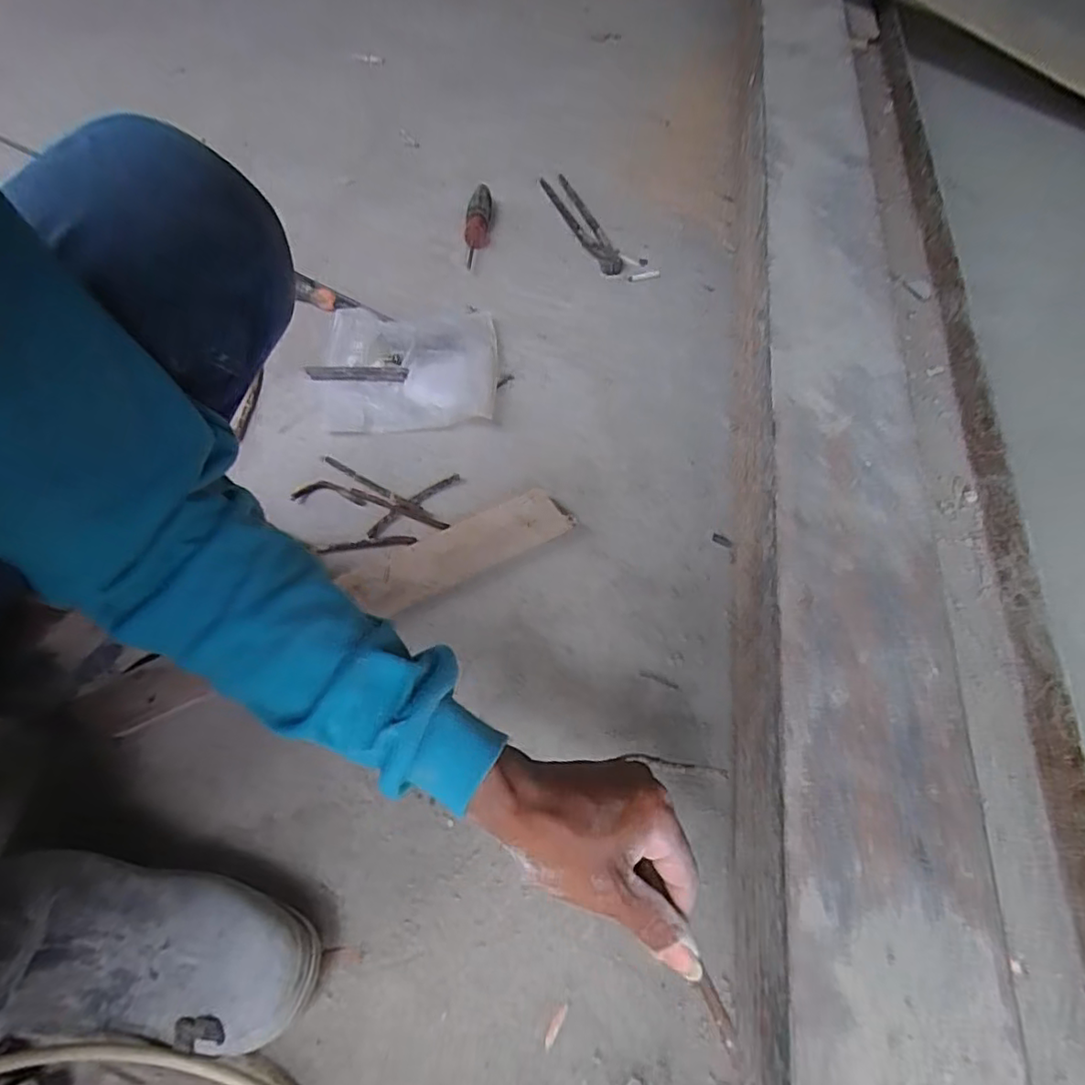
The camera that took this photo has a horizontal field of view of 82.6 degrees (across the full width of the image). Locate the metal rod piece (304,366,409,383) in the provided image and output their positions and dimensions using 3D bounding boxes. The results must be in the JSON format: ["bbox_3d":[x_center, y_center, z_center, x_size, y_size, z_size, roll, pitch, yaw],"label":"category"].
[{"bbox_3d":[-0.218,-0.198,0.726,0.120,0.009,0.021,3,61,2],"label":"metal rod piece"}]

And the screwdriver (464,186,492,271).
[{"bbox_3d":[-0.086,-0.431,0.841,0.035,0.039,0.141,0,61,0],"label":"screwdriver"}]

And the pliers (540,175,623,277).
[{"bbox_3d":[0.054,-0.461,0.876,0.058,0.024,0.245,-19,63,-10],"label":"pliers"}]

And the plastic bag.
[{"bbox_3d":[-0.155,-0.205,0.719,0.196,0.041,0.161,-6,61,-3],"label":"plastic bag"}]

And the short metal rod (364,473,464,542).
[{"bbox_3d":[-0.135,-0.040,0.645,0.113,0.004,0.018,-39,68,-19],"label":"short metal rod"}]

